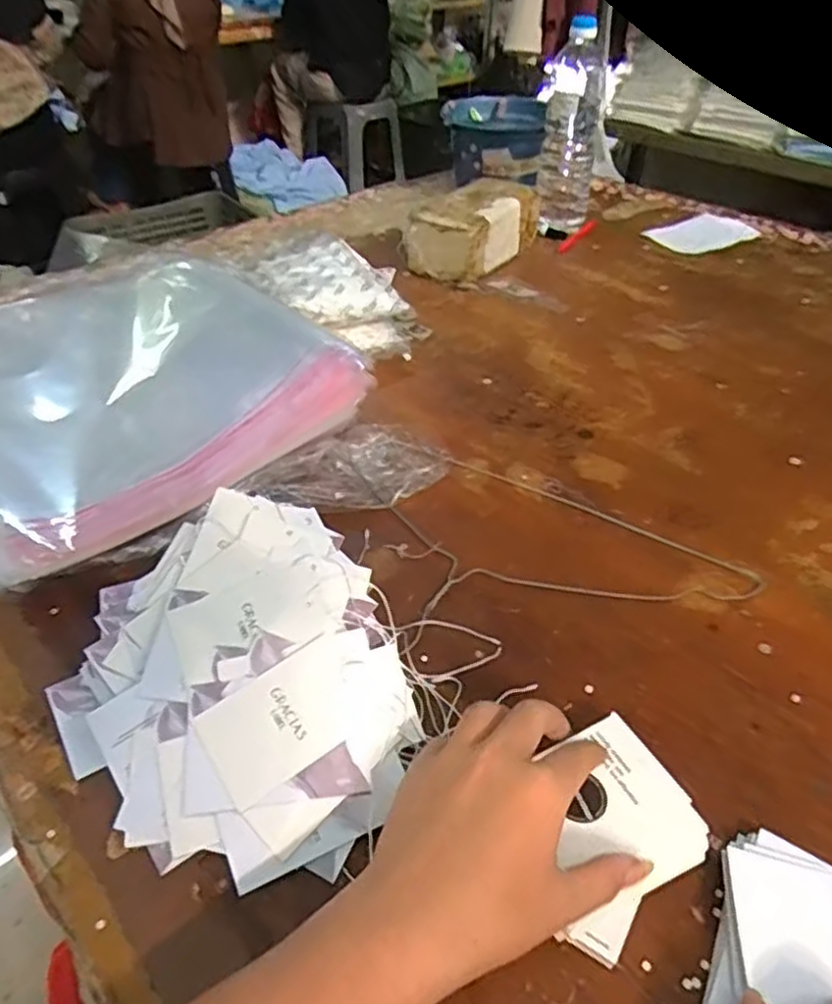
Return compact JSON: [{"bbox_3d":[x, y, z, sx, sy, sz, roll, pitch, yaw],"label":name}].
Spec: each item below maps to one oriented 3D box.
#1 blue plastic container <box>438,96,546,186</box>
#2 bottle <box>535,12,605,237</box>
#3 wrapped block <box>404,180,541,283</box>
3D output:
[{"bbox_3d":[0.125,-0.591,1.135,0.163,0.091,0.216,5,41,5],"label":"blue plastic container"},{"bbox_3d":[0.214,-0.508,0.972,0.082,0.267,0.093,8,42,9],"label":"bottle"},{"bbox_3d":[0.080,-0.373,0.956,0.096,0.086,0.197,23,45,25],"label":"wrapped block"}]

